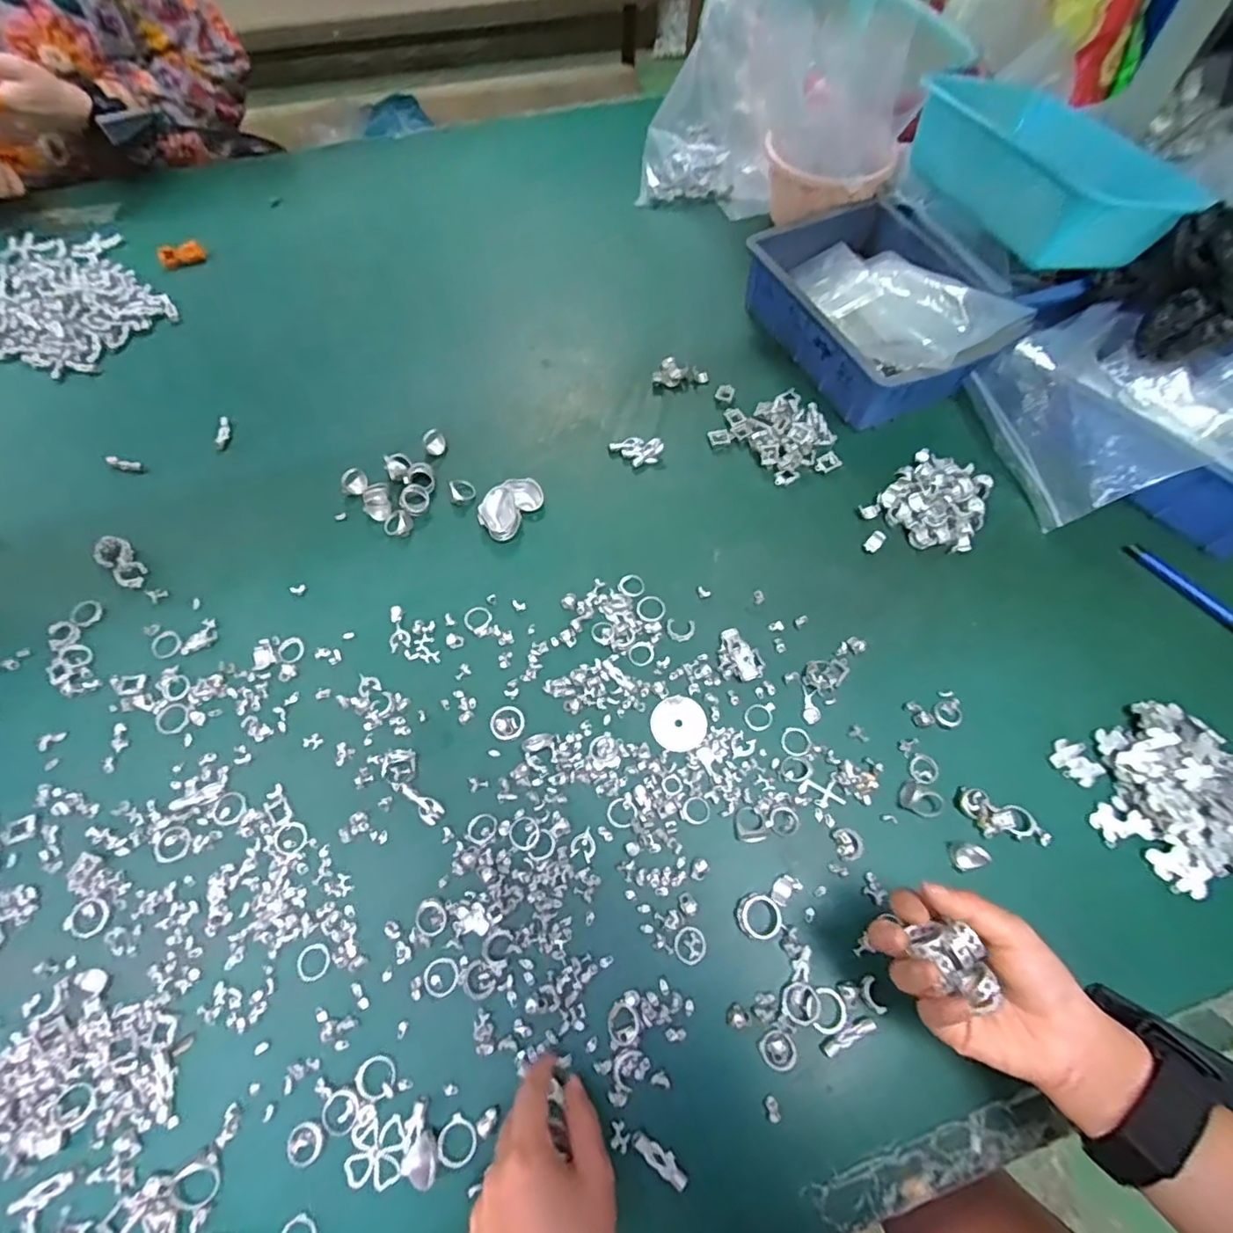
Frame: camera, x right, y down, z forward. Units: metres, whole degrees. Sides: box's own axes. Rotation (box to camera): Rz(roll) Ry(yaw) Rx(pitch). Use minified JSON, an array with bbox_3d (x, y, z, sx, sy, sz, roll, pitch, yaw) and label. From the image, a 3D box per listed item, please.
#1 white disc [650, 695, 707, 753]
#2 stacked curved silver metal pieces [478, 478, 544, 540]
[{"bbox_3d":[0.049,0.084,0.464,0.042,0.005,0.043,0,65,0],"label":"white disc"},{"bbox_3d":[-0.098,-0.103,0.550,0.041,0.020,0.068,28,67,12],"label":"stacked curved silver metal pieces"}]

